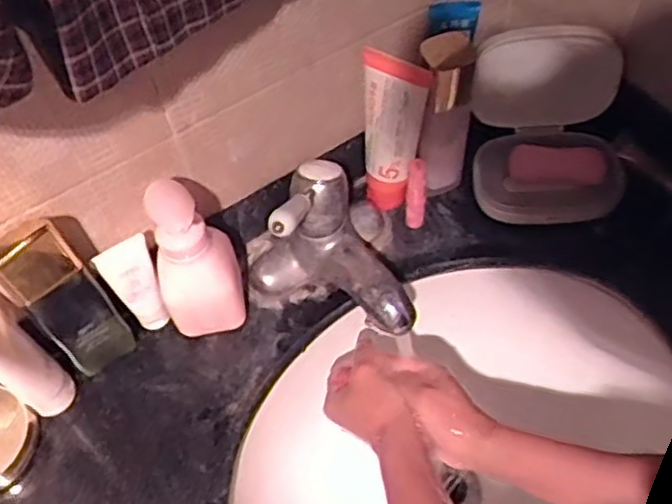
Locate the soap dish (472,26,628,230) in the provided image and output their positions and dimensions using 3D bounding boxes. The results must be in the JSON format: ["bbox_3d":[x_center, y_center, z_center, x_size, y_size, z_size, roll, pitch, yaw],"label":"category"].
[{"bbox_3d":[0.197,-0.113,0.643,0.136,0.125,0.134,-1,57,2],"label":"soap dish"}]

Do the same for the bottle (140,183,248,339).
[{"bbox_3d":[-0.112,0.009,0.559,0.063,0.162,0.054,-10,57,-4],"label":"bottle"}]

